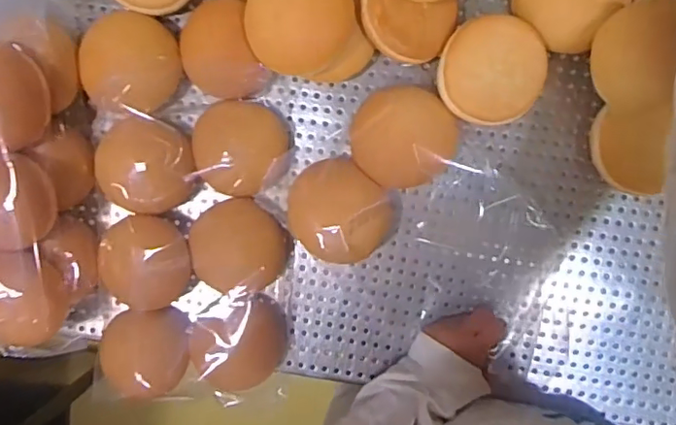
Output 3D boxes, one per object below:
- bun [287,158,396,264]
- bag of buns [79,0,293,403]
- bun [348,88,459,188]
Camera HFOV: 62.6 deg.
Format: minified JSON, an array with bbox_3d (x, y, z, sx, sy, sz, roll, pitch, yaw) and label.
[{"bbox_3d":[0.003,0.001,0.552,0.106,0.059,0.090,38,99,-2],"label":"bun"},{"bbox_3d":[-0.156,-0.006,0.580,0.199,0.064,0.403,2,98,4],"label":"bag of buns"},{"bbox_3d":[0.066,-0.074,0.542,0.103,0.049,0.095,1,98,4],"label":"bun"}]

